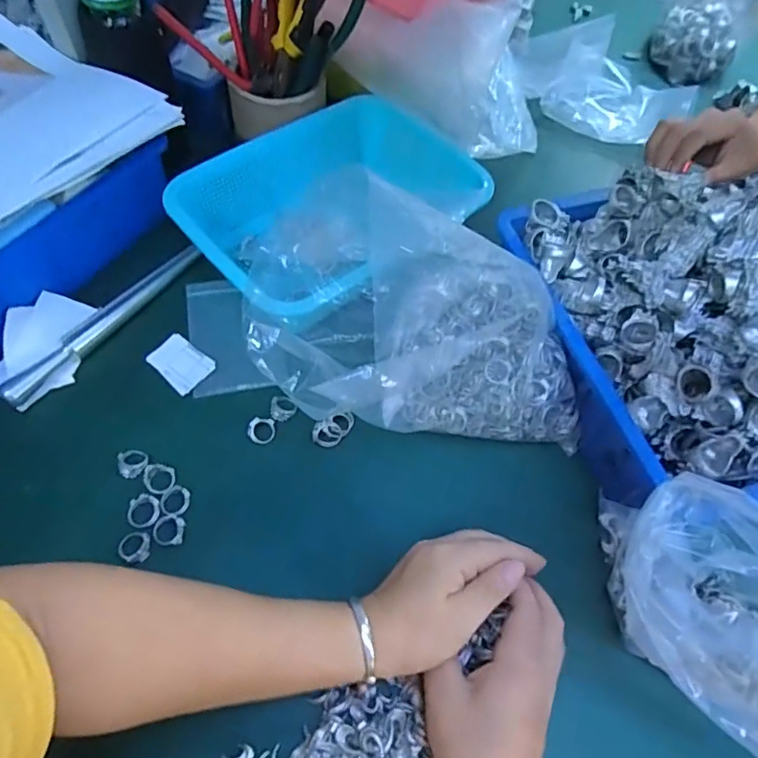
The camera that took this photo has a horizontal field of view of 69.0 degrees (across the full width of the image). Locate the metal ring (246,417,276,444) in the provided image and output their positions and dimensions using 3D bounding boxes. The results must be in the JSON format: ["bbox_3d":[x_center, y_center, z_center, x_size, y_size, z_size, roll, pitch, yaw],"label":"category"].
[{"bbox_3d":[-0.096,0.043,0.453,0.021,0.006,0.022,2,58,-3],"label":"metal ring"}]

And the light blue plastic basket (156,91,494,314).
[{"bbox_3d":[-0.041,-0.165,0.526,0.264,0.055,0.211,-36,67,-23],"label":"light blue plastic basket"}]

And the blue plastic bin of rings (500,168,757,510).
[{"bbox_3d":[0.241,-0.044,0.440,0.196,0.154,0.293,-17,61,-14],"label":"blue plastic bin of rings"}]

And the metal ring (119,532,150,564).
[{"bbox_3d":[-0.177,0.122,0.400,0.020,0.004,0.022,2,58,-3],"label":"metal ring"}]

